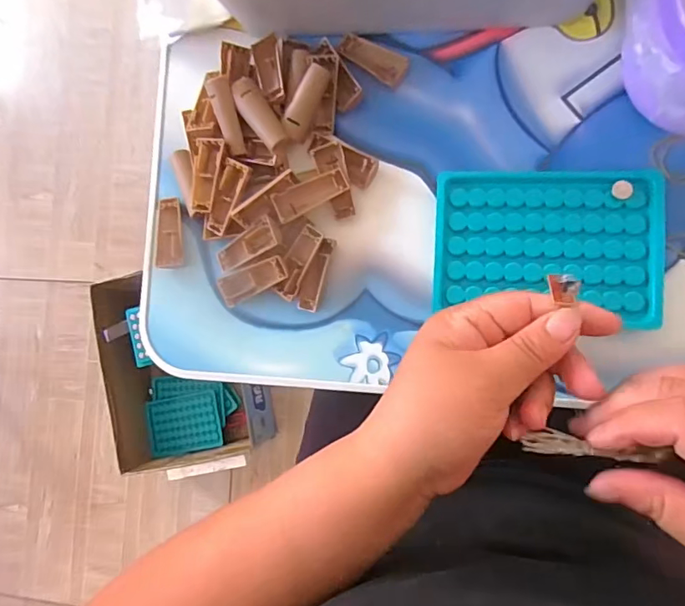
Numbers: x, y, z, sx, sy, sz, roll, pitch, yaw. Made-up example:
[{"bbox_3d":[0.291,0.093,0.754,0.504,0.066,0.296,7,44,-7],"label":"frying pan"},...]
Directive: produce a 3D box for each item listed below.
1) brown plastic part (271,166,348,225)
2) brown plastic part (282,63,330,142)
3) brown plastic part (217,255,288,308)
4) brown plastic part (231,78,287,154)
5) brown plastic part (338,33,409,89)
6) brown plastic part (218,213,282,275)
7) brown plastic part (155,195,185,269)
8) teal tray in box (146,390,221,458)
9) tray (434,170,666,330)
[{"bbox_3d":[-0.021,-0.072,0.332,0.050,0.015,0.018,-25,83,8],"label":"brown plastic part"},{"bbox_3d":[-0.025,-0.133,0.335,0.016,0.016,0.050,25,91,11],"label":"brown plastic part"},{"bbox_3d":[-0.060,-0.015,0.334,0.050,0.007,0.019,-23,83,19],"label":"brown plastic part"},{"bbox_3d":[-0.055,-0.125,0.333,0.017,0.015,0.050,-32,95,3],"label":"brown plastic part"},{"bbox_3d":[0.020,-0.164,0.338,0.048,0.006,0.020,32,93,10],"label":"brown plastic part"},{"bbox_3d":[-0.064,-0.038,0.337,0.049,0.006,0.021,-29,82,20],"label":"brown plastic part"},{"bbox_3d":[-0.123,-0.049,0.355,0.021,0.007,0.049,-6,86,10],"label":"brown plastic part"},{"bbox_3d":[-0.270,0.206,0.856,0.124,0.020,0.094,-13,85,9],"label":"teal tray in box"},{"bbox_3d":[0.124,-0.036,0.309,0.130,0.015,0.089,2,87,10],"label":"tray"}]

